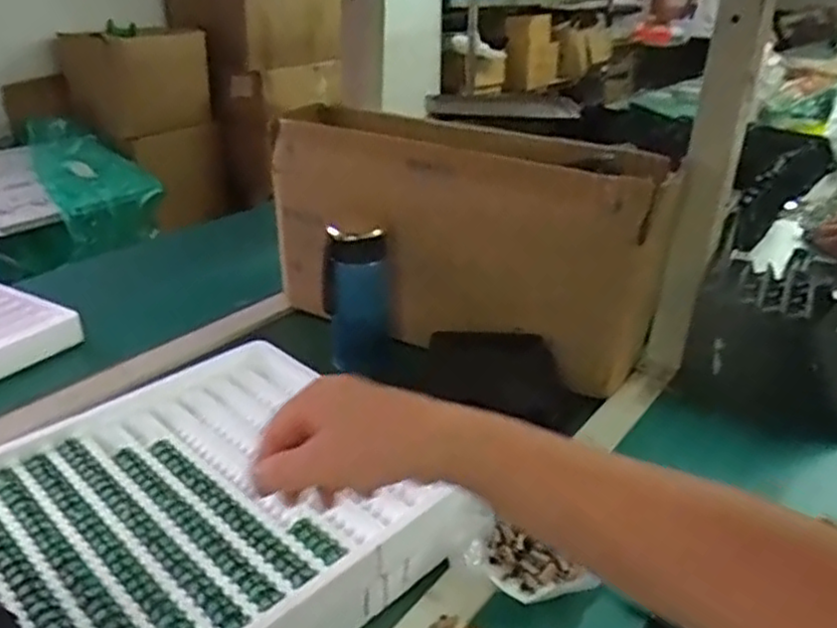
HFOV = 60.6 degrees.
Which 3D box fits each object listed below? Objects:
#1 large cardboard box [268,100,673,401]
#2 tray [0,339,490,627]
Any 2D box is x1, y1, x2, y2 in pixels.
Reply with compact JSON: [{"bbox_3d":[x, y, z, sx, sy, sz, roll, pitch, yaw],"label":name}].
[{"bbox_3d":[0.045,-0.084,0.795,0.432,0.218,0.132,17,30,29],"label":"large cardboard box"},{"bbox_3d":[-0.167,0.147,0.532,0.304,0.050,0.310,25,36,38],"label":"tray"}]

